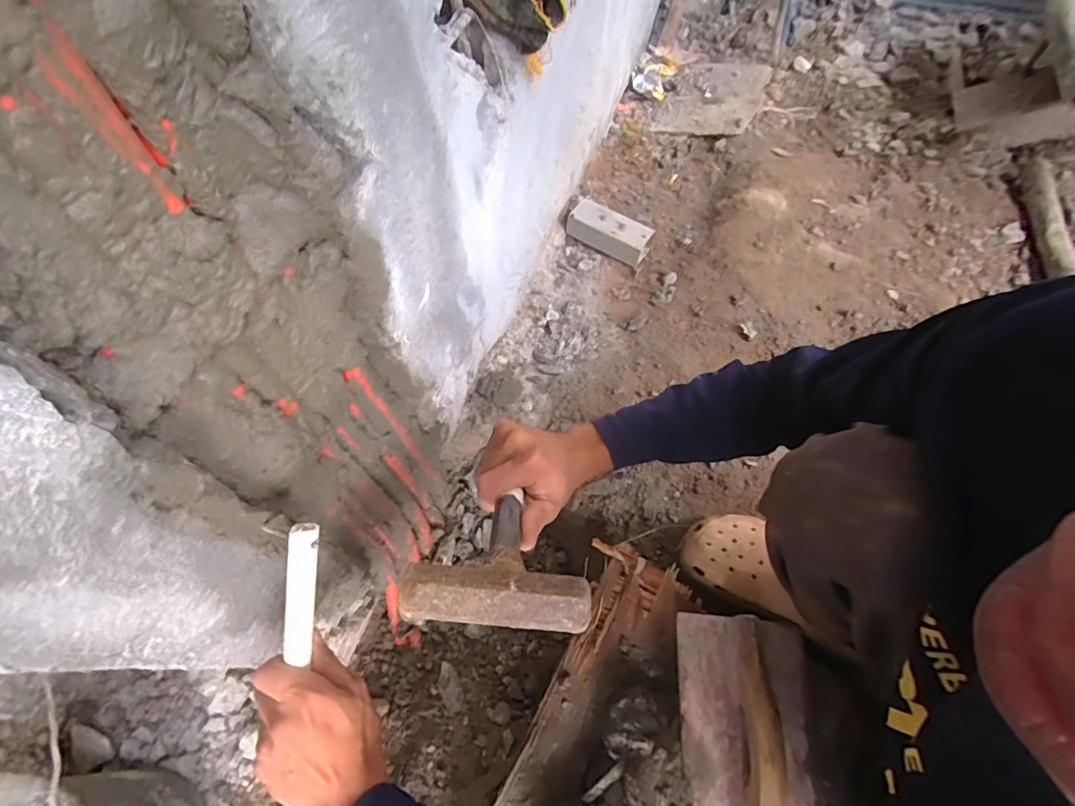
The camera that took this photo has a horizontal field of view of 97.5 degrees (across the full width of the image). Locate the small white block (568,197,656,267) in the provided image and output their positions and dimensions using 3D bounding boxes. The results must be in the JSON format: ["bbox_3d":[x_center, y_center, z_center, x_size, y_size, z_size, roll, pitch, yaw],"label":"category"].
[{"bbox_3d":[0.156,-0.373,1.019,0.180,0.064,0.080,28,64,14],"label":"small white block"}]

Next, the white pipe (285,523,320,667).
[{"bbox_3d":[-0.185,0.147,0.369,0.019,0.016,0.107,8,100,1],"label":"white pipe"}]

